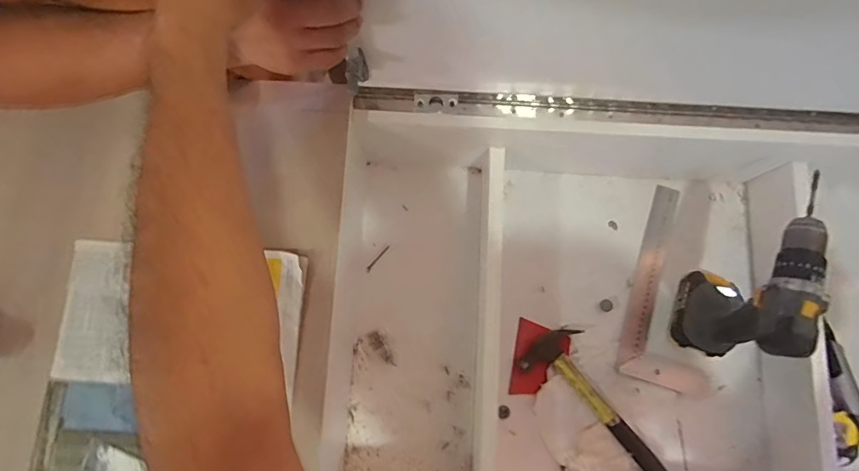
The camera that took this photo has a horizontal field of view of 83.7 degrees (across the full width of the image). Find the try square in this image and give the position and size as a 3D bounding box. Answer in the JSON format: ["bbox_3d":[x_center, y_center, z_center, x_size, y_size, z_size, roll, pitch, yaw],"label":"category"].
[{"bbox_3d":[0.385,0.083,0.742,0.133,0.013,0.302,17,79,2],"label":"try square"}]

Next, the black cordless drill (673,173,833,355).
[{"bbox_3d":[0.418,0.057,0.636,0.071,0.210,0.200,19,79,3],"label":"black cordless drill"}]

